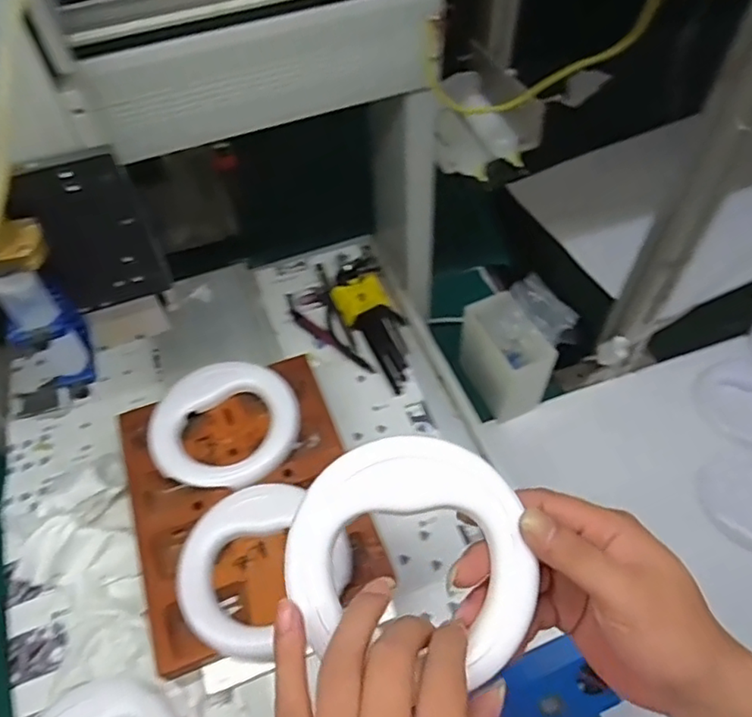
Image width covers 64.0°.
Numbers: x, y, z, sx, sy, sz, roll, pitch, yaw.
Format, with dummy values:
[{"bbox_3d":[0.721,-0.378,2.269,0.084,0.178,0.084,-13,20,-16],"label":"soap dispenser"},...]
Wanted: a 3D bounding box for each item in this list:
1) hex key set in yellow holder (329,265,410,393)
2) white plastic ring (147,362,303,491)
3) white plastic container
[{"bbox_3d":[0.001,-0.042,0.681,0.060,0.032,0.163,-23,58,-14],"label":"hex key set in yellow holder"},{"bbox_3d":[-0.140,0.061,0.554,0.136,0.018,0.119,3,56,3],"label":"white plastic ring"},{"bbox_3d":[0.164,-0.005,0.778,0.067,0.135,0.117,-25,59,-16],"label":"white plastic container"}]

